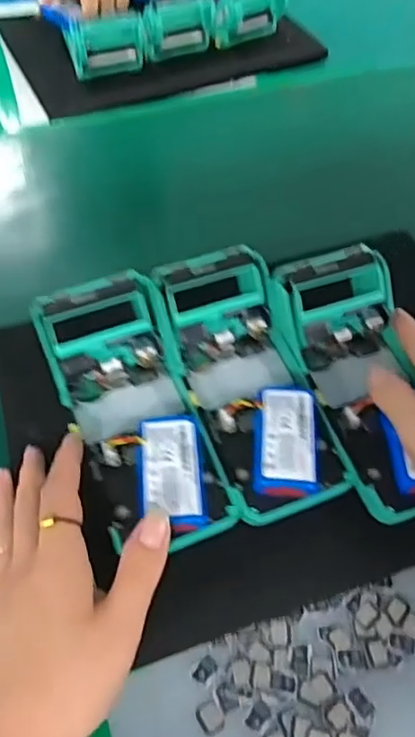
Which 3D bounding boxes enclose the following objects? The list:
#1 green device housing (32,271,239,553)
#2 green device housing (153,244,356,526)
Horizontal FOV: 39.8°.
[{"bbox_3d":[-0.044,0.027,0.350,0.074,0.048,0.166,-19,68,-17],"label":"green device housing"},{"bbox_3d":[0.027,0.009,0.362,0.074,0.051,0.166,-13,66,-12],"label":"green device housing"}]

